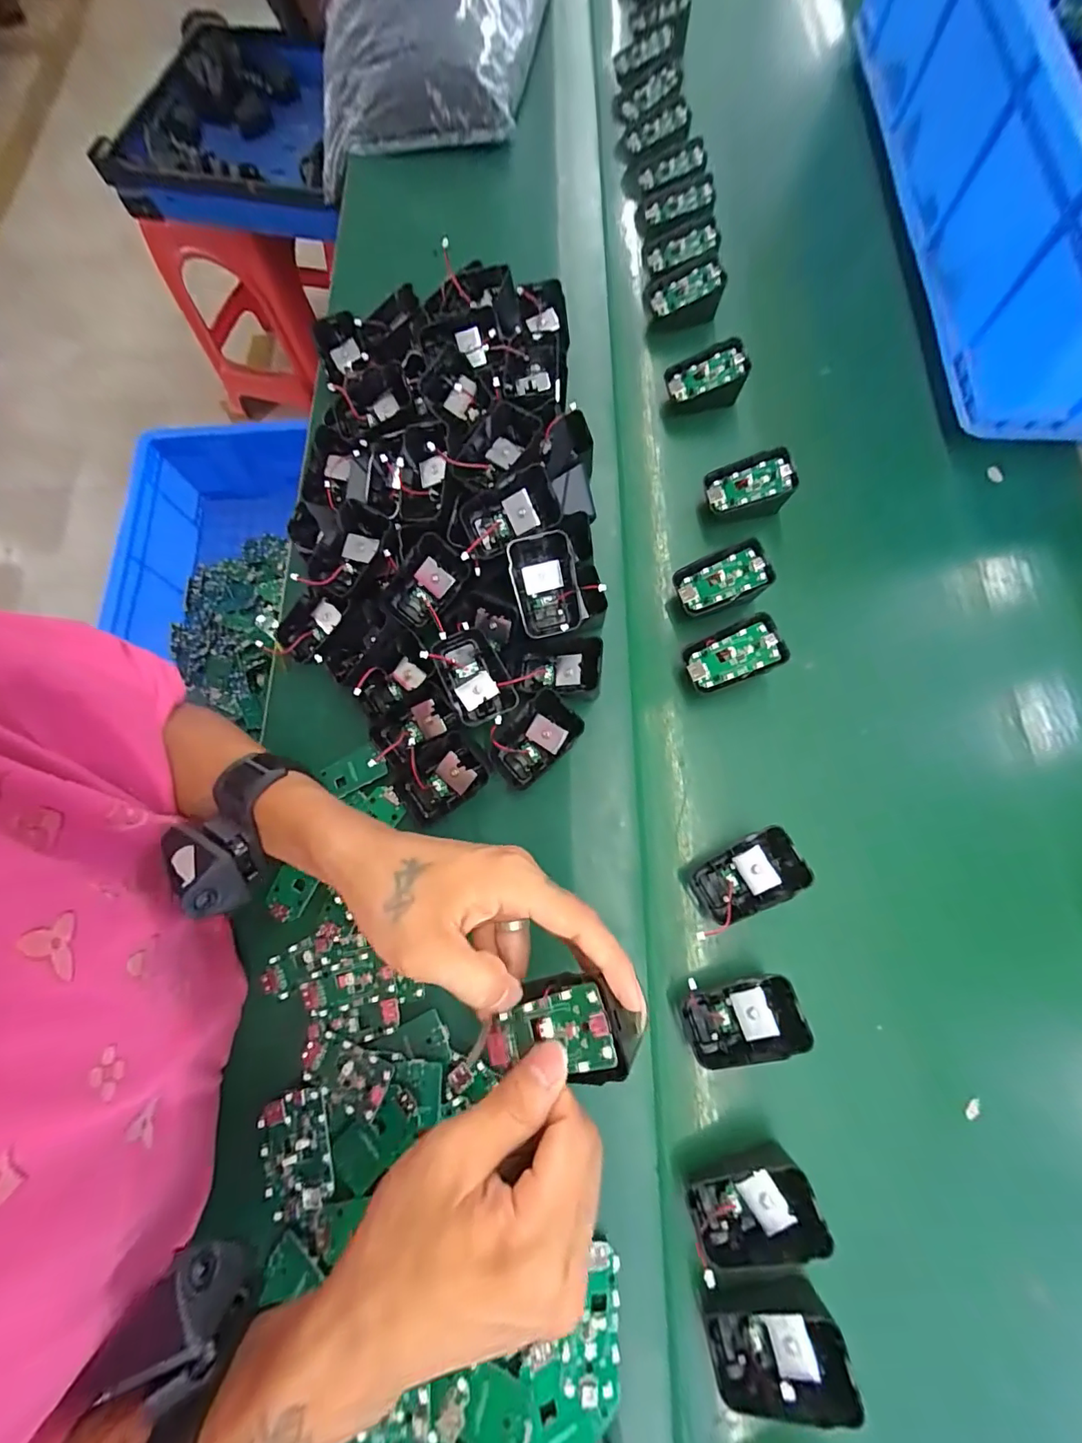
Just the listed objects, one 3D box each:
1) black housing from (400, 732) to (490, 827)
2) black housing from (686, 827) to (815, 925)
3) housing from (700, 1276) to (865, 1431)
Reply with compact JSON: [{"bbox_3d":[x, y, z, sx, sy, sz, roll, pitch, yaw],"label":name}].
[{"bbox_3d":[-0.074,0.042,0.364,0.067,0.026,0.042,-33,81,11],"label":"black housing"},{"bbox_3d":[0.137,0.103,0.335,0.069,0.026,0.043,-34,72,29],"label":"black housing"},{"bbox_3d":[0.125,0.338,0.272,0.065,0.033,0.045,-10,71,-4],"label":"housing"}]

